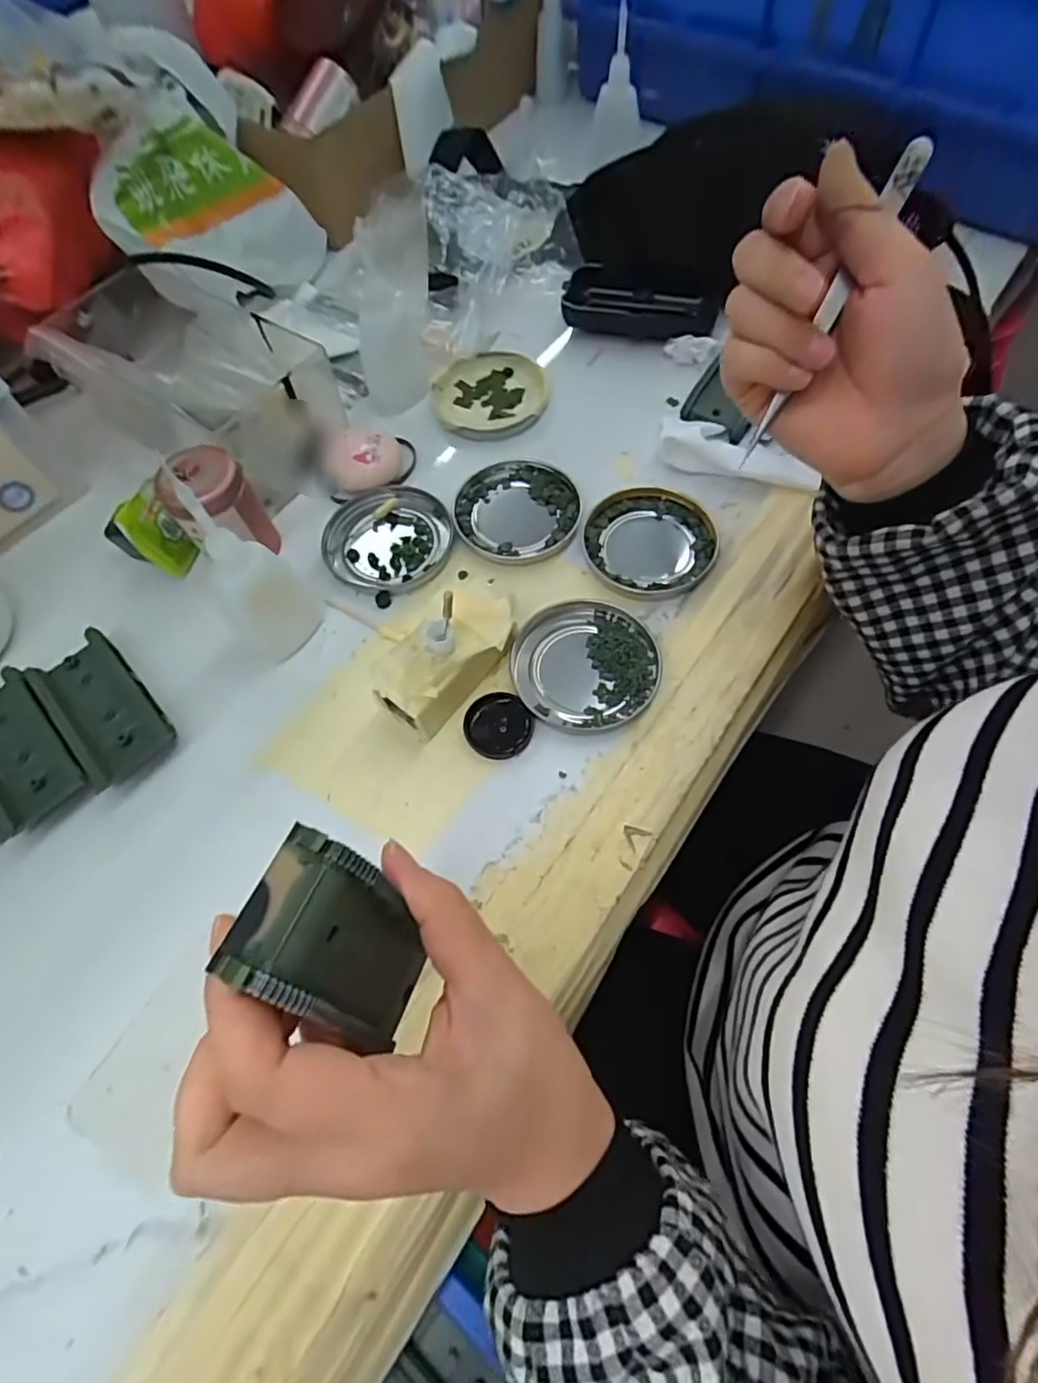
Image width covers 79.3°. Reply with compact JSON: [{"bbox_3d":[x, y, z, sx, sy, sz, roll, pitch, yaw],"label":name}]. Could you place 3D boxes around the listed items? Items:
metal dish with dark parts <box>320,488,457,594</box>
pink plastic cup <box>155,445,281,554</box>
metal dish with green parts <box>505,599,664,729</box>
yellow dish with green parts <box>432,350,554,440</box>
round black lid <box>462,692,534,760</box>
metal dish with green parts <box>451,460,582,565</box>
[{"bbox_3d":[-0.081,-0.096,0.392,0.077,0.008,0.076,-1,64,2],"label":"metal dish with dark parts"},{"bbox_3d":[-0.173,-0.103,0.364,0.041,0.066,0.042,-6,64,0],"label":"pink plastic cup"},{"bbox_3d":[0.036,-0.016,0.344,0.079,0.010,0.074,-9,64,-2],"label":"metal dish with green parts"},{"bbox_3d":[-0.020,-0.211,0.445,0.081,0.014,0.076,-1,64,2],"label":"yellow dish with green parts"},{"bbox_3d":[-0.011,0.018,0.329,0.034,0.006,0.036,-1,64,2],"label":"round black lid"},{"bbox_3d":[-0.001,-0.113,0.396,0.077,0.012,0.075,-1,64,2],"label":"metal dish with green parts"}]

